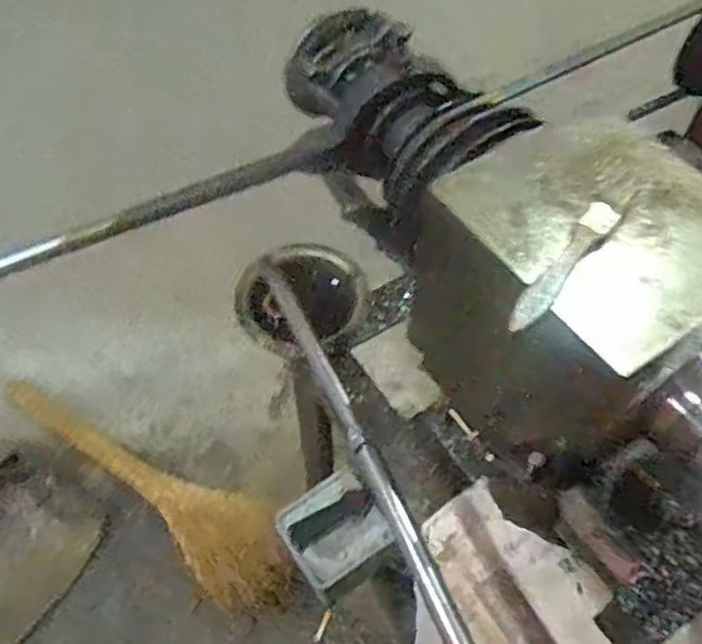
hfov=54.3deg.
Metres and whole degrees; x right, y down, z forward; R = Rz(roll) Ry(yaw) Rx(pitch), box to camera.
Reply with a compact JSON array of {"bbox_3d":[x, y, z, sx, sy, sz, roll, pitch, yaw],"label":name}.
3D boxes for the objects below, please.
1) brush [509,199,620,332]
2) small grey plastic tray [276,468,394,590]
[{"bbox_3d":[0.125,-0.034,0.405,0.018,0.010,0.113,34,63,20],"label":"brush"},{"bbox_3d":[-0.018,0.199,0.670,0.095,0.040,0.089,-30,62,-19],"label":"small grey plastic tray"}]

